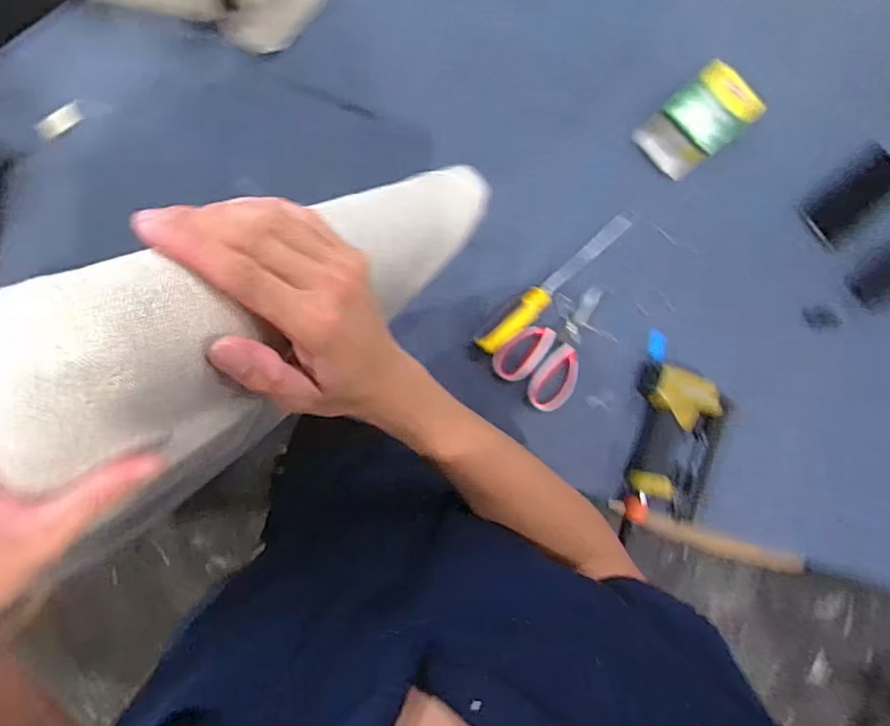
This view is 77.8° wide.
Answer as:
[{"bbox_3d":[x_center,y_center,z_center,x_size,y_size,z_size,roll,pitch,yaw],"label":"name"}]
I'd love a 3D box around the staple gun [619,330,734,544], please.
[{"bbox_3d":[0.317,0.101,0.751,0.118,0.042,0.272,9,87,-4],"label":"staple gun"}]

